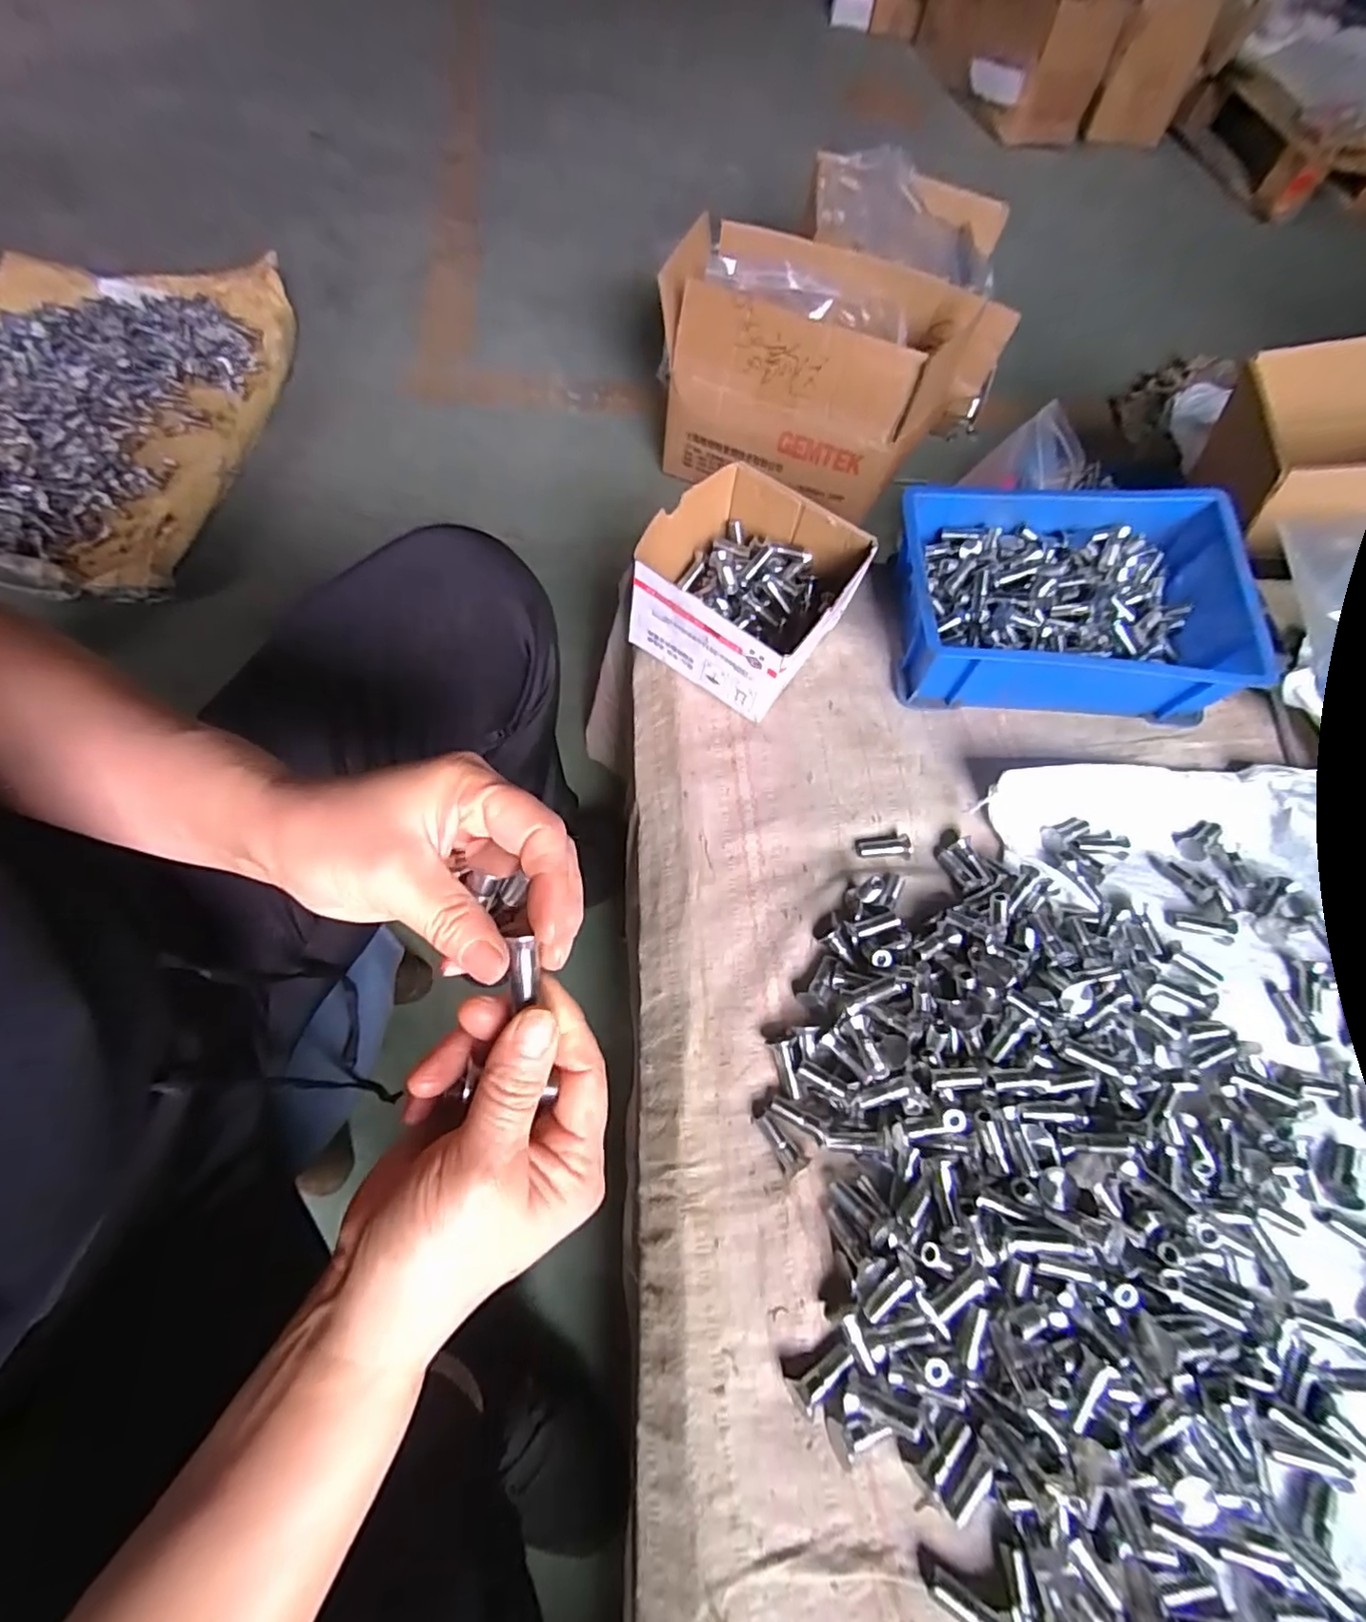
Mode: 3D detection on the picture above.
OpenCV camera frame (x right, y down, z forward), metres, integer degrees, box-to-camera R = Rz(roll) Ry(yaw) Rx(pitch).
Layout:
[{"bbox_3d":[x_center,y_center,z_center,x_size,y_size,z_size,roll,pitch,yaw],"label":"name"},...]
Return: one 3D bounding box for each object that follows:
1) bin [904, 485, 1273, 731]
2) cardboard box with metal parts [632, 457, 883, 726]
[{"bbox_3d":[0.303,-0.161,0.508,0.250,0.097,0.167,8,64,-4],"label":"bin"},{"bbox_3d":[0.048,-0.171,0.490,0.139,0.075,0.148,34,65,9],"label":"cardboard box with metal parts"}]

